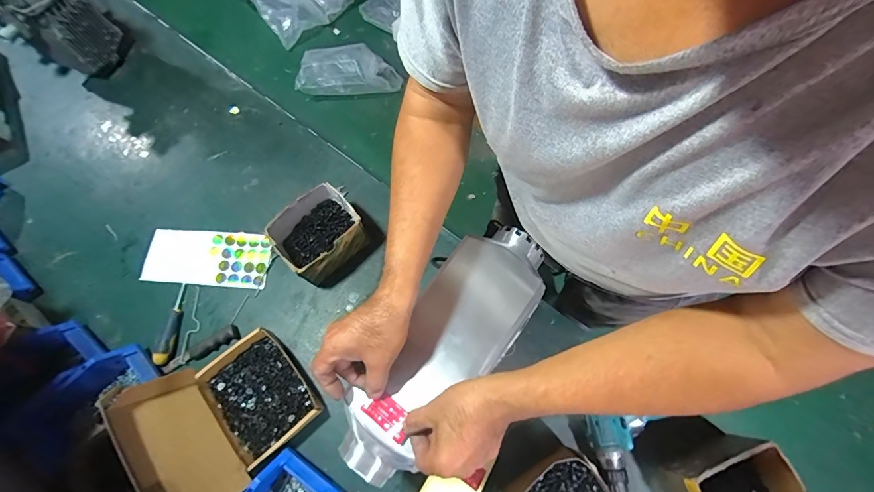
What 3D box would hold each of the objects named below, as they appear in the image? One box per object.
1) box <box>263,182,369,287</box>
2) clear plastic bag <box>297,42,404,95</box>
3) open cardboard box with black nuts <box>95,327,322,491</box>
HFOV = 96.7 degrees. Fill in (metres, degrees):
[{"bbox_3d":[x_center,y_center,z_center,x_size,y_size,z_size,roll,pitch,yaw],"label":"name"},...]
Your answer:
[{"bbox_3d":[-0.214,-0.019,0.715,0.147,0.100,0.122,-42,74,-12],"label":"box"},{"bbox_3d":[-0.391,-0.765,1.706,0.453,0.131,0.178,-6,70,0],"label":"clear plastic bag"},{"bbox_3d":[-0.313,0.252,0.583,0.194,0.158,0.197,-37,73,-11],"label":"open cardboard box with black nuts"}]

